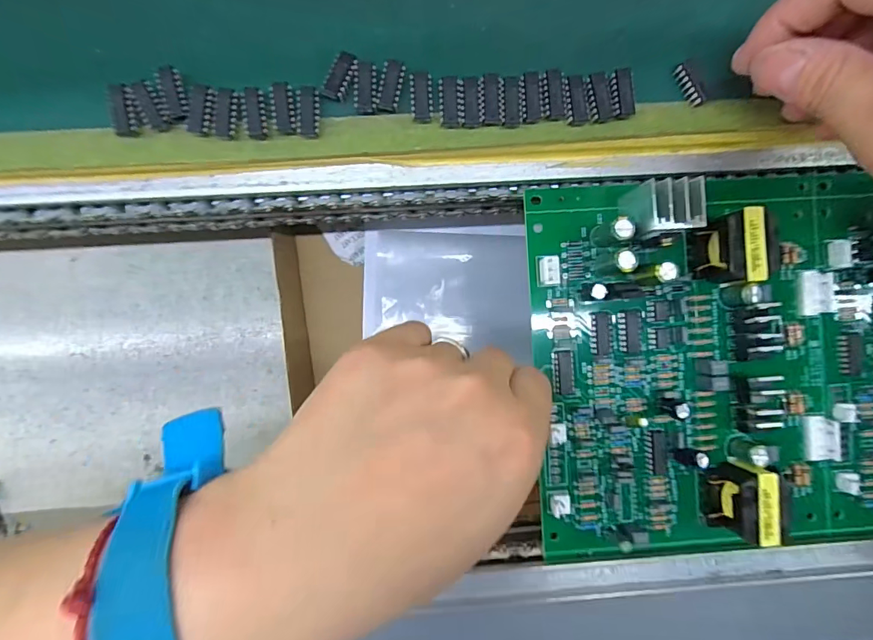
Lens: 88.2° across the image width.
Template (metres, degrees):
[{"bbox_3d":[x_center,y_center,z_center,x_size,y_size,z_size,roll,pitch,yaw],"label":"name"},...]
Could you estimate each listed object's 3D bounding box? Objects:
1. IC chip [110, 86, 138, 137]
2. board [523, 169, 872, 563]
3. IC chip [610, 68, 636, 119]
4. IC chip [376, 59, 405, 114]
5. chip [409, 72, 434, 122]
[{"bbox_3d":[-0.119,-0.080,0.173,0.007,0.009,0.019,-9,92,-2],"label":"IC chip"},{"bbox_3d":[0.167,0.018,0.195,0.242,0.028,0.159,-4,94,-2],"label":"board"},{"bbox_3d":[0.074,-0.090,0.180,0.009,0.005,0.019,-5,92,-2],"label":"IC chip"},{"bbox_3d":[-0.018,-0.092,0.177,0.008,0.004,0.020,10,91,-2],"label":"IC chip"},{"bbox_3d":[-0.006,-0.088,0.177,0.009,0.004,0.019,-4,94,-2],"label":"chip"}]

